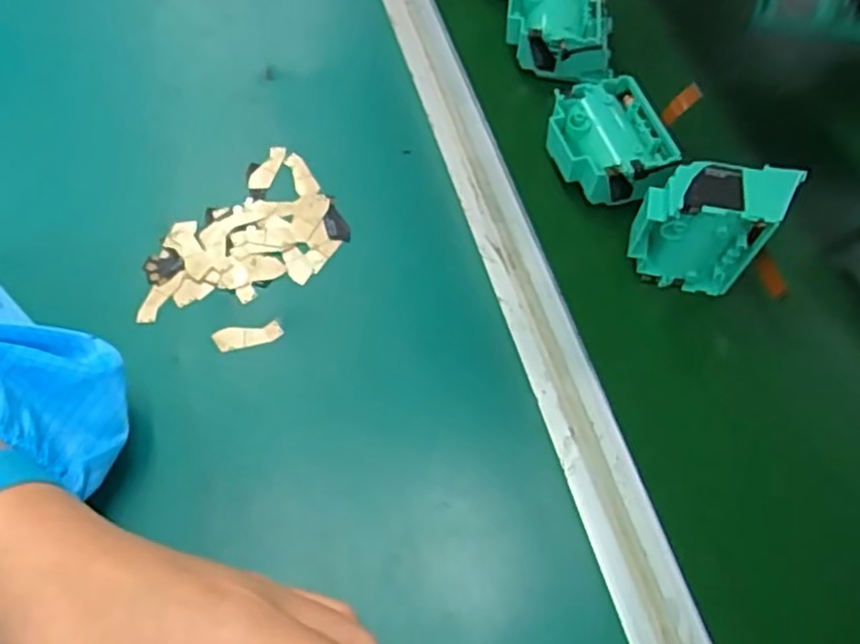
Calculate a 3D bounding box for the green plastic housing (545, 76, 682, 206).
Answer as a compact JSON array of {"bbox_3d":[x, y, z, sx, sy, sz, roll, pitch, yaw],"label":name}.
[{"bbox_3d":[0.111,-0.110,0.450,0.069,0.039,0.084,-13,62,-10],"label":"green plastic housing"}]

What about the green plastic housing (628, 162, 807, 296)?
[{"bbox_3d":[0.152,-0.052,0.401,0.075,0.079,0.034,9,59,1],"label":"green plastic housing"}]

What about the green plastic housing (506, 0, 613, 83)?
[{"bbox_3d":[0.092,-0.210,0.501,0.074,0.033,0.080,8,59,0],"label":"green plastic housing"}]

